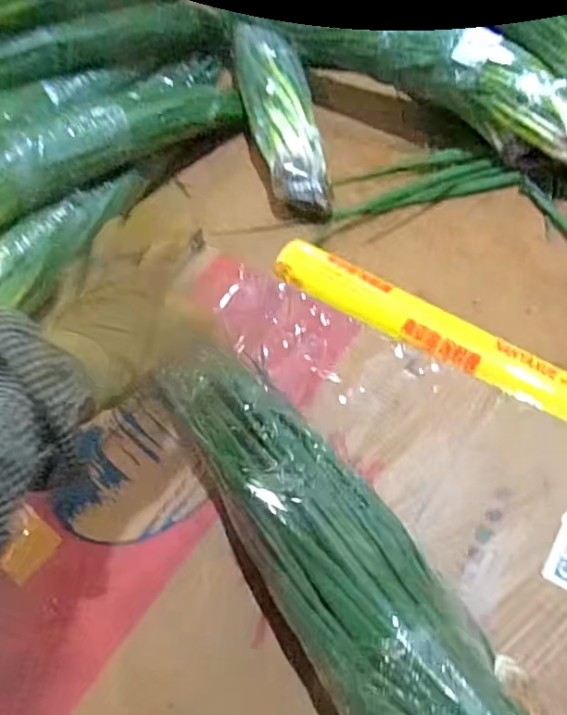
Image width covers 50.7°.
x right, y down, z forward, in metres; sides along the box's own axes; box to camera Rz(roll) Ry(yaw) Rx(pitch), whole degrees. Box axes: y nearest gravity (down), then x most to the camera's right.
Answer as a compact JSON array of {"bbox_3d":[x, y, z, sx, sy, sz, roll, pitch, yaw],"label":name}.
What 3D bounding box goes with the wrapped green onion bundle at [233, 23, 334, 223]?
[{"bbox_3d":[-0.005,-0.392,0.988,0.104,0.098,0.443,-10,56,-5],"label":"wrapped green onion bundle"}]

